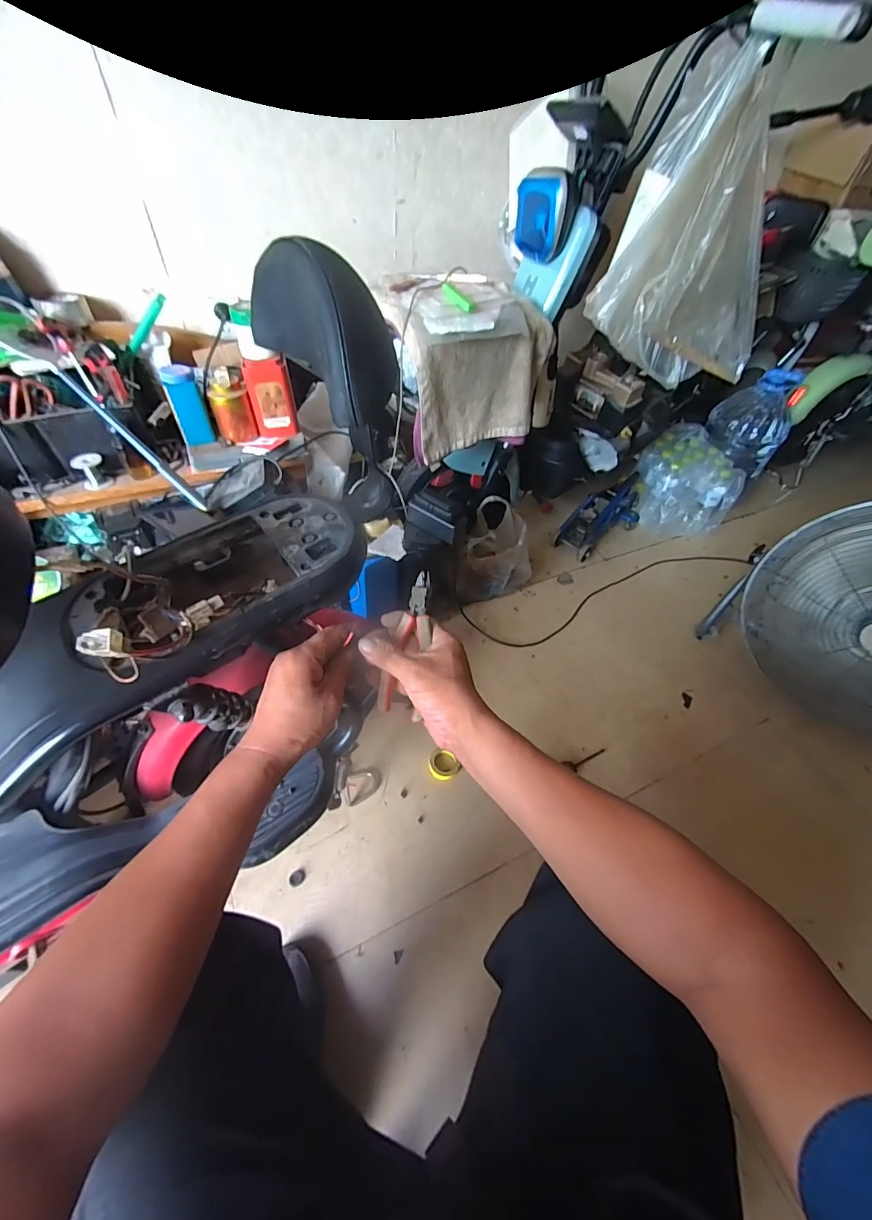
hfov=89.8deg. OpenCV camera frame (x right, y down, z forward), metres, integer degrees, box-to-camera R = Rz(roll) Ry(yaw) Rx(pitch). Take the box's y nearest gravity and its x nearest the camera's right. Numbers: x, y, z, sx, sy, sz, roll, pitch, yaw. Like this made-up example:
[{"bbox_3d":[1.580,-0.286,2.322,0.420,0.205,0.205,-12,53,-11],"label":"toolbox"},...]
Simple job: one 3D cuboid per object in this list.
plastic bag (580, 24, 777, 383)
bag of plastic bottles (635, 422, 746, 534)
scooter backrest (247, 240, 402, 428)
[{"bbox_3d":[0.457,-0.617,0.757,0.299,0.375,0.169,27,52,17],"label":"plastic bag"},{"bbox_3d":[0.834,-0.433,1.508,0.264,0.259,0.278,6,49,0],"label":"bag of plastic bottles"},{"bbox_3d":[-0.087,-0.241,0.375,0.082,0.109,0.189,-26,56,-24],"label":"scooter backrest"}]

